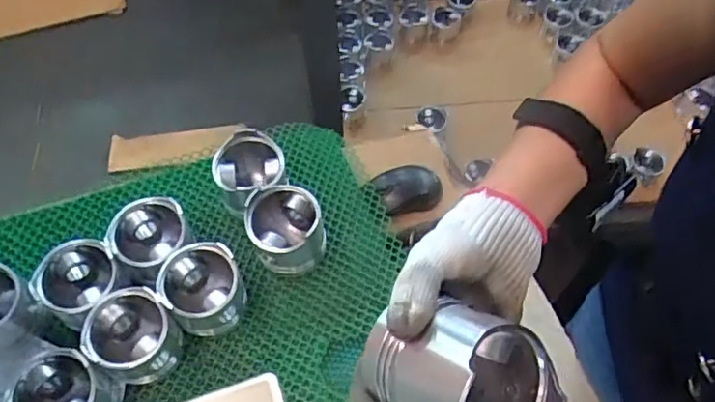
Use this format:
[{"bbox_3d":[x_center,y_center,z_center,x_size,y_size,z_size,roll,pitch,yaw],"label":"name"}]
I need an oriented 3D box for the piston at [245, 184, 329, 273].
[{"bbox_3d":[-0.074,0.032,0.629,0.073,0.084,0.074,0,60,0],"label":"piston"}]

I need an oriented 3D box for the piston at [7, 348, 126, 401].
[{"bbox_3d":[-0.263,0.181,0.548,0.071,0.075,0.071,0,60,0],"label":"piston"}]

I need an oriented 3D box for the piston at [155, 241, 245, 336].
[{"bbox_3d":[-0.151,0.089,0.599,0.072,0.077,0.071,0,60,0],"label":"piston"}]

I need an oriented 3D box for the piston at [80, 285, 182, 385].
[{"bbox_3d":[-0.210,0.130,0.573,0.071,0.083,0.071,0,60,0],"label":"piston"}]

